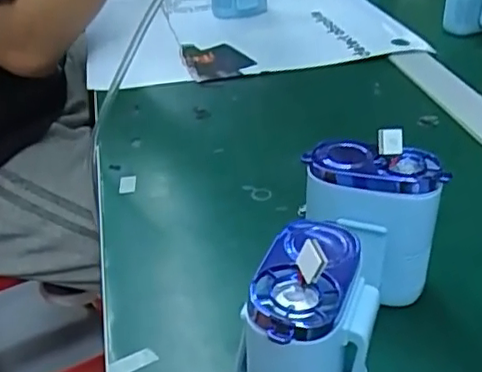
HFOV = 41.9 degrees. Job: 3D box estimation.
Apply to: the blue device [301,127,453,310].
[{"bbox_3d":[0.067,0.021,0.335,0.069,0.091,0.040,7,34,12],"label":"blue device"}]

